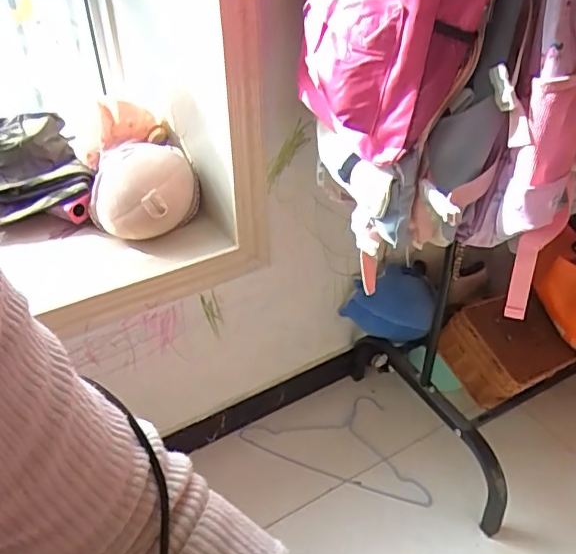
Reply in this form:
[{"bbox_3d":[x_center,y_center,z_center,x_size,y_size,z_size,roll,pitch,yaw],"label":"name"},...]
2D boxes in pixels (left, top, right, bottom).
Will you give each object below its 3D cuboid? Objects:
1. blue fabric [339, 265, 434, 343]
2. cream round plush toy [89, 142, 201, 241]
[{"bbox_3d":[0.199,0.068,1.130,0.171,0.111,0.102,-6,38,-6],"label":"blue fabric"},{"bbox_3d":[-0.255,-0.146,0.966,0.167,0.102,0.158,-1,38,1],"label":"cream round plush toy"}]

